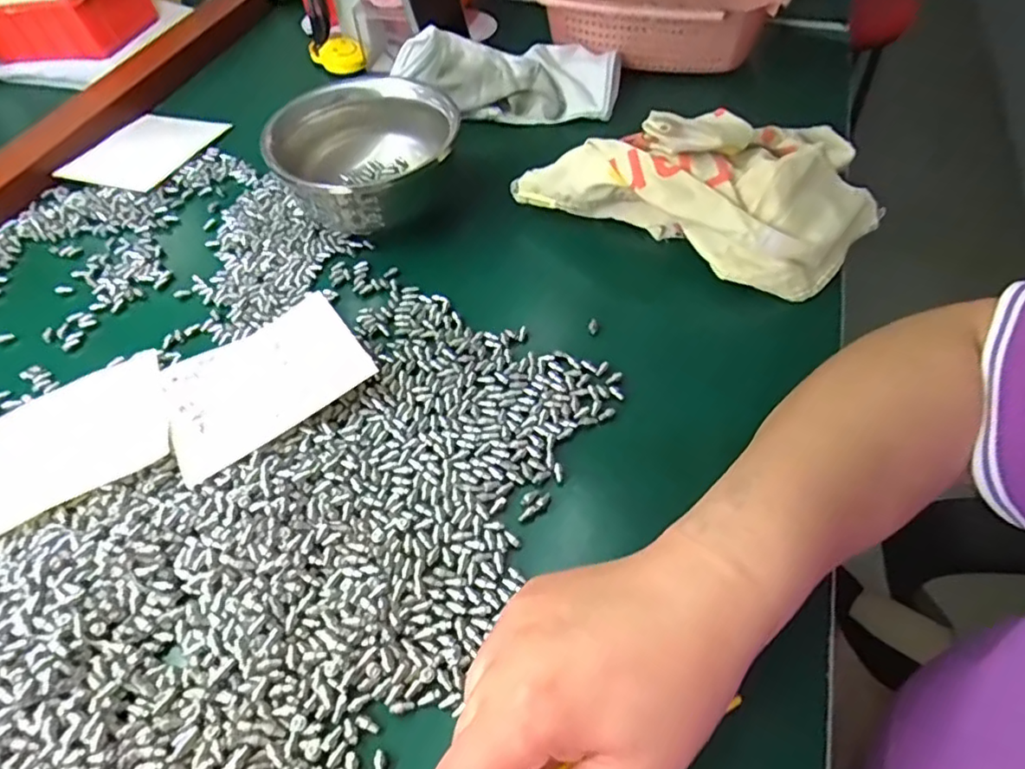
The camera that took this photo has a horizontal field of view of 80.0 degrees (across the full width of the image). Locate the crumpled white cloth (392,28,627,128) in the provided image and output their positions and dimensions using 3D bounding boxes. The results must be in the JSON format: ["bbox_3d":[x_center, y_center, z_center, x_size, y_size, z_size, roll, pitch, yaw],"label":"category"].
[{"bbox_3d":[0.000,-0.256,0.502,0.188,0.053,0.080,-7,53,-3],"label":"crumpled white cloth"}]

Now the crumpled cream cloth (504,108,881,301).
[{"bbox_3d":[0.120,-0.136,0.396,0.221,0.072,0.114,21,56,17],"label":"crumpled cream cloth"}]

